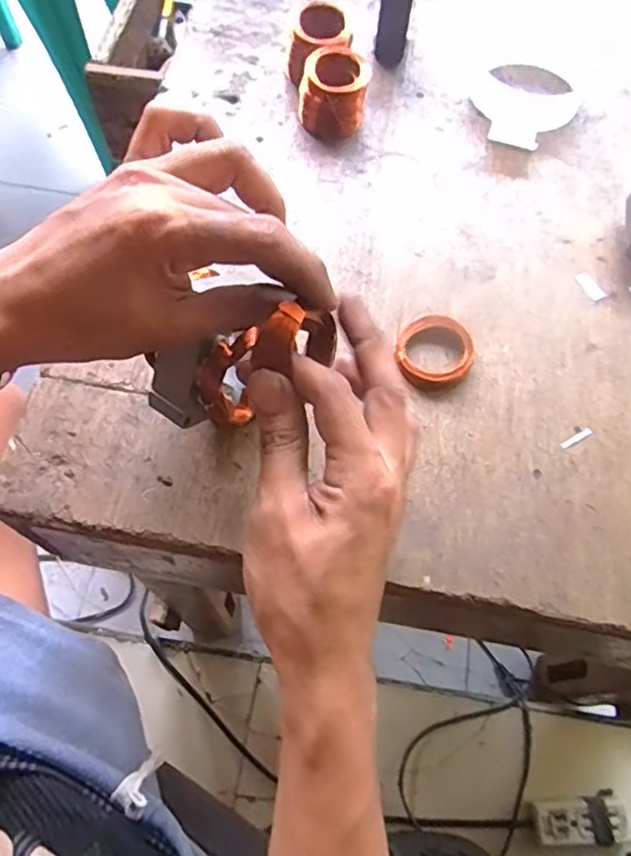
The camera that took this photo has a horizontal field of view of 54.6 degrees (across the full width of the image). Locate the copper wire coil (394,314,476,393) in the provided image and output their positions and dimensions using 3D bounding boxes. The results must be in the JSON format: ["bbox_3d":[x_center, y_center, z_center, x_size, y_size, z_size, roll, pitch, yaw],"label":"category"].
[{"bbox_3d":[0.078,-0.051,0.404,0.049,0.014,0.050,1,66,-2],"label":"copper wire coil"}]

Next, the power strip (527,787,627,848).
[{"bbox_3d":[0.307,0.458,0.709,0.111,0.026,0.053,-6,66,-5],"label":"power strip"}]

